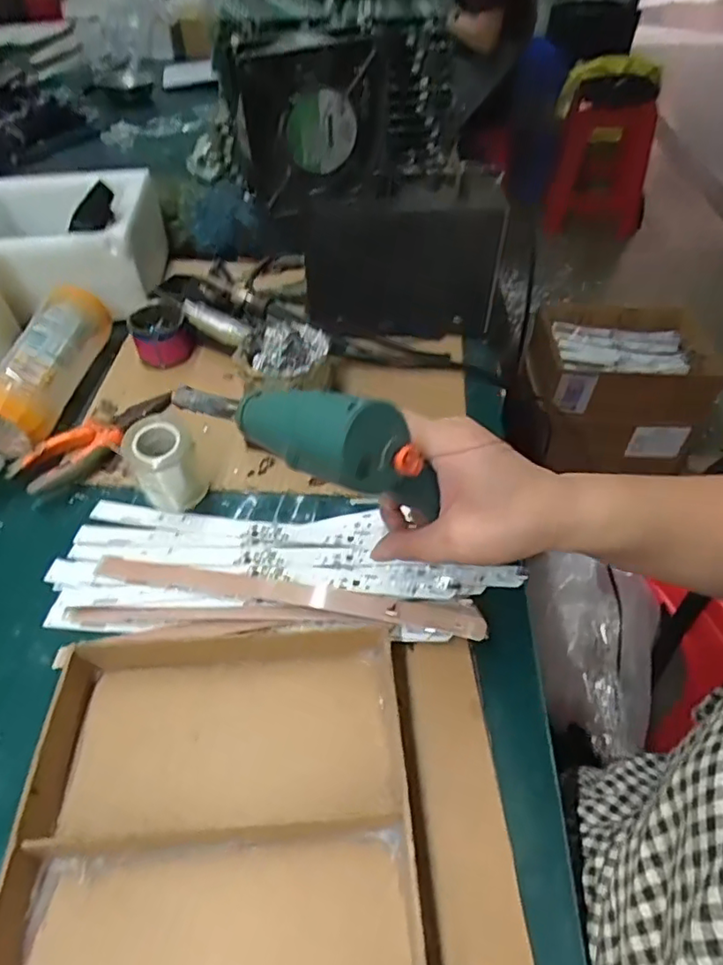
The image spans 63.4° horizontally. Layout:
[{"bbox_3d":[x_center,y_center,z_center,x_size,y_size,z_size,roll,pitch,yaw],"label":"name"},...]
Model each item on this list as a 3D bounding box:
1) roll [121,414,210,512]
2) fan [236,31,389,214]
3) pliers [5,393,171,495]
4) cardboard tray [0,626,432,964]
[{"bbox_3d":[-0.155,-0.012,0.464,0.054,0.067,0.047,-19,49,-13],"label":"roll"},{"bbox_3d":[-0.036,-0.283,0.476,0.114,0.115,0.033,-12,49,-11],"label":"fan"},{"bbox_3d":[-0.231,-0.038,0.519,0.046,0.028,0.143,31,57,26],"label":"pliers"},{"bbox_3d":[-0.075,0.189,0.311,0.205,0.030,0.225,-3,49,0],"label":"cardboard tray"}]

